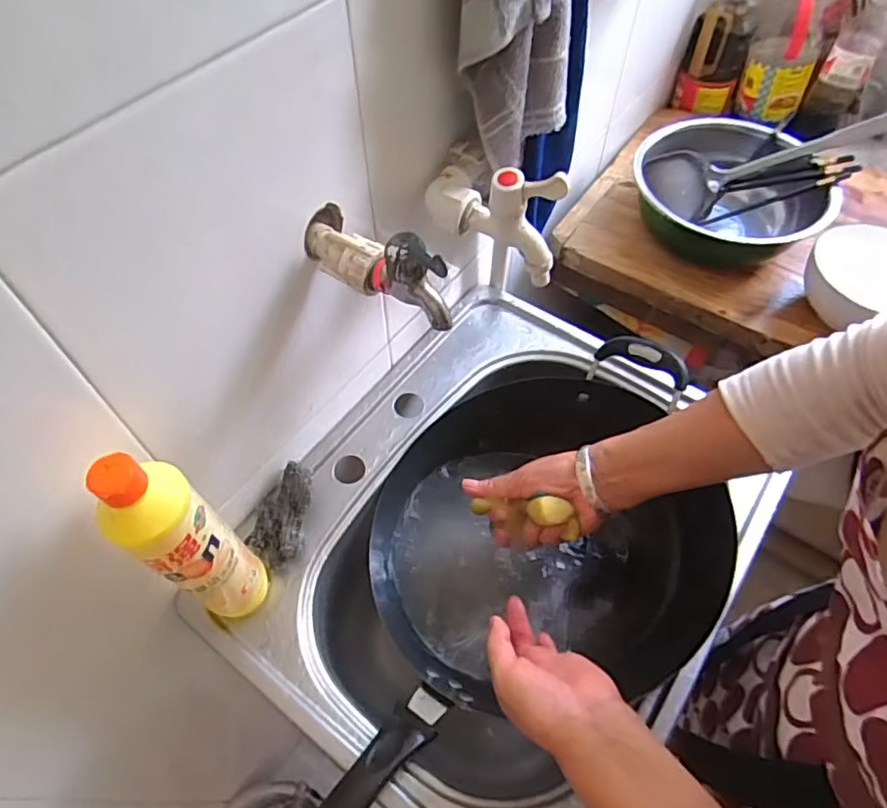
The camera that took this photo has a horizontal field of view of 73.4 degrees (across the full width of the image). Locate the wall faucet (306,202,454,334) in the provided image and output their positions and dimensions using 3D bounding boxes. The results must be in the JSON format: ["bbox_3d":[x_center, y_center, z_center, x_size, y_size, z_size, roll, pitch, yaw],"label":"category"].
[{"bbox_3d":[-0.049,-0.105,0.419,0.041,0.070,0.140,-37,65,-24],"label":"wall faucet"}]

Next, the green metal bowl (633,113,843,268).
[{"bbox_3d":[0.391,-0.284,0.812,0.234,0.104,0.247,1,56,-2],"label":"green metal bowl"}]

